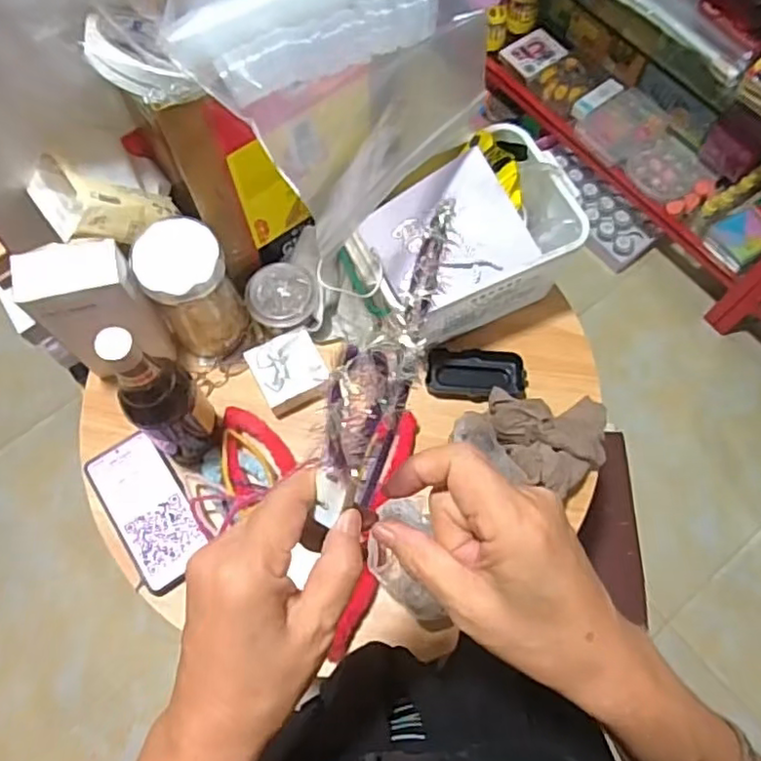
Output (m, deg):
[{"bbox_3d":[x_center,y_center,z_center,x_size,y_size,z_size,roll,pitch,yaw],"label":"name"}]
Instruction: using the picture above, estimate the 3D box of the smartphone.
[{"bbox_3d":[-0.242,0.133,0.666,0.079,0.015,0.166,-33,72,-12],"label":"smartphone"}]

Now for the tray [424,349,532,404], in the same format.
[{"bbox_3d":[0.109,-0.005,0.716,0.110,0.014,0.056,4,84,5],"label":"tray"}]

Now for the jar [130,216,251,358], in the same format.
[{"bbox_3d":[-0.195,-0.094,0.668,0.081,0.152,0.080,0,68,0],"label":"jar"}]

